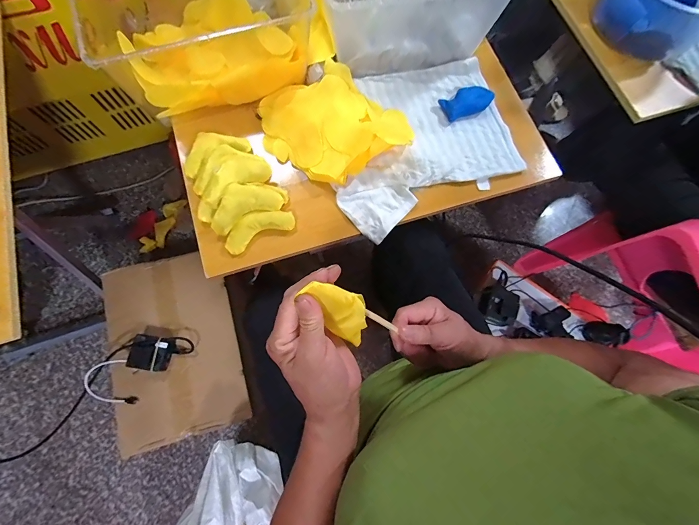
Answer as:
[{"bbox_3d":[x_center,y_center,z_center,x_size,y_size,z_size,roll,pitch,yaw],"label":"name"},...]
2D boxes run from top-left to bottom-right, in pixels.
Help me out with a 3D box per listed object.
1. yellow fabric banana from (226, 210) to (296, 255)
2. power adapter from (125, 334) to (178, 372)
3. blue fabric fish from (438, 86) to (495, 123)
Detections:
[{"bbox_3d":[-0.134,-0.052,0.463,0.104,0.020,0.040,-27,77,-10],"label":"yellow fabric banana"},{"bbox_3d":[-0.439,0.202,0.704,0.089,0.027,0.072,7,74,-1],"label":"power adapter"},{"bbox_3d":[0.206,-0.278,0.544,0.090,0.022,0.042,-22,77,-9],"label":"blue fabric fish"}]

